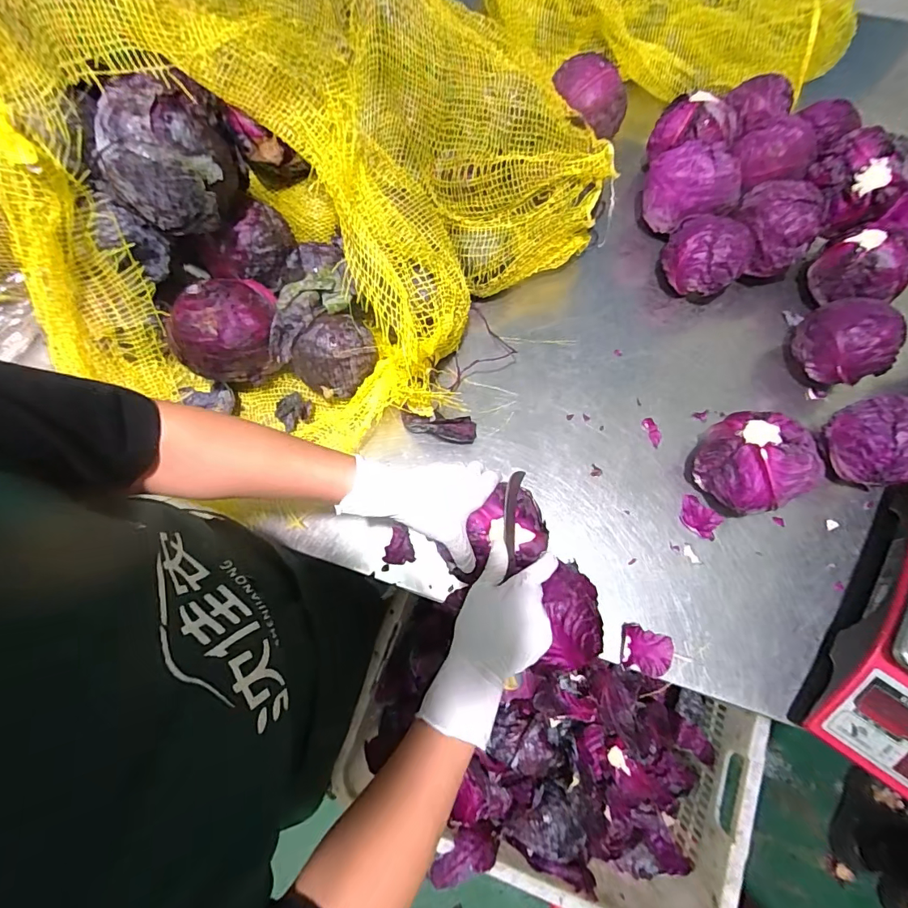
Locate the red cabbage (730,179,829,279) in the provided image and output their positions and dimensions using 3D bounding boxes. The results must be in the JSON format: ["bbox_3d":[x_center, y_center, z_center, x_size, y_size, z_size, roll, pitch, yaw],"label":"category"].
[{"bbox_3d":[0.436,-0.310,0.620,0.104,0.093,0.099,34,75,11],"label":"red cabbage"}]

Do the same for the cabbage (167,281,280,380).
[{"bbox_3d":[-0.271,-0.151,0.544,0.115,0.097,0.100,-18,72,-5],"label":"cabbage"}]

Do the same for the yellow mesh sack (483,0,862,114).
[{"bbox_3d":[0.329,-0.816,0.785,0.670,0.114,0.367,29,74,10],"label":"yellow mesh sack"}]

